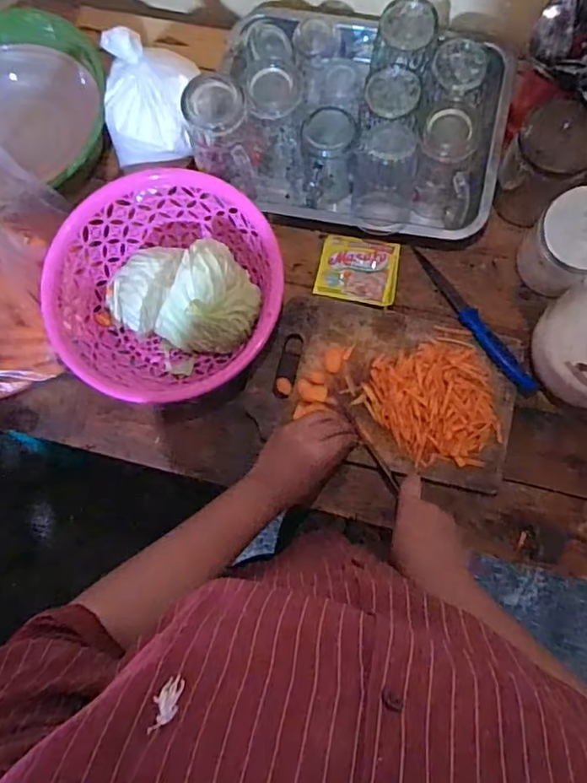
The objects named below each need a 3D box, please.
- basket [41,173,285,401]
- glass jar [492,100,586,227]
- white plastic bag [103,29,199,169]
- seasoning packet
[{"bbox_3d":[-0.145,-0.119,0.656,0.253,0.083,0.251,-1,82,4],"label":"basket"},{"bbox_3d":[0.269,-0.244,0.622,0.072,0.125,0.076,-1,82,4],"label":"glass jar"},{"bbox_3d":[-0.164,-0.313,0.630,0.103,0.132,0.088,8,83,5],"label":"white plastic bag"},{"bbox_3d":[0.077,-0.145,0.684,0.094,0.016,0.077,13,83,6],"label":"seasoning packet"}]

